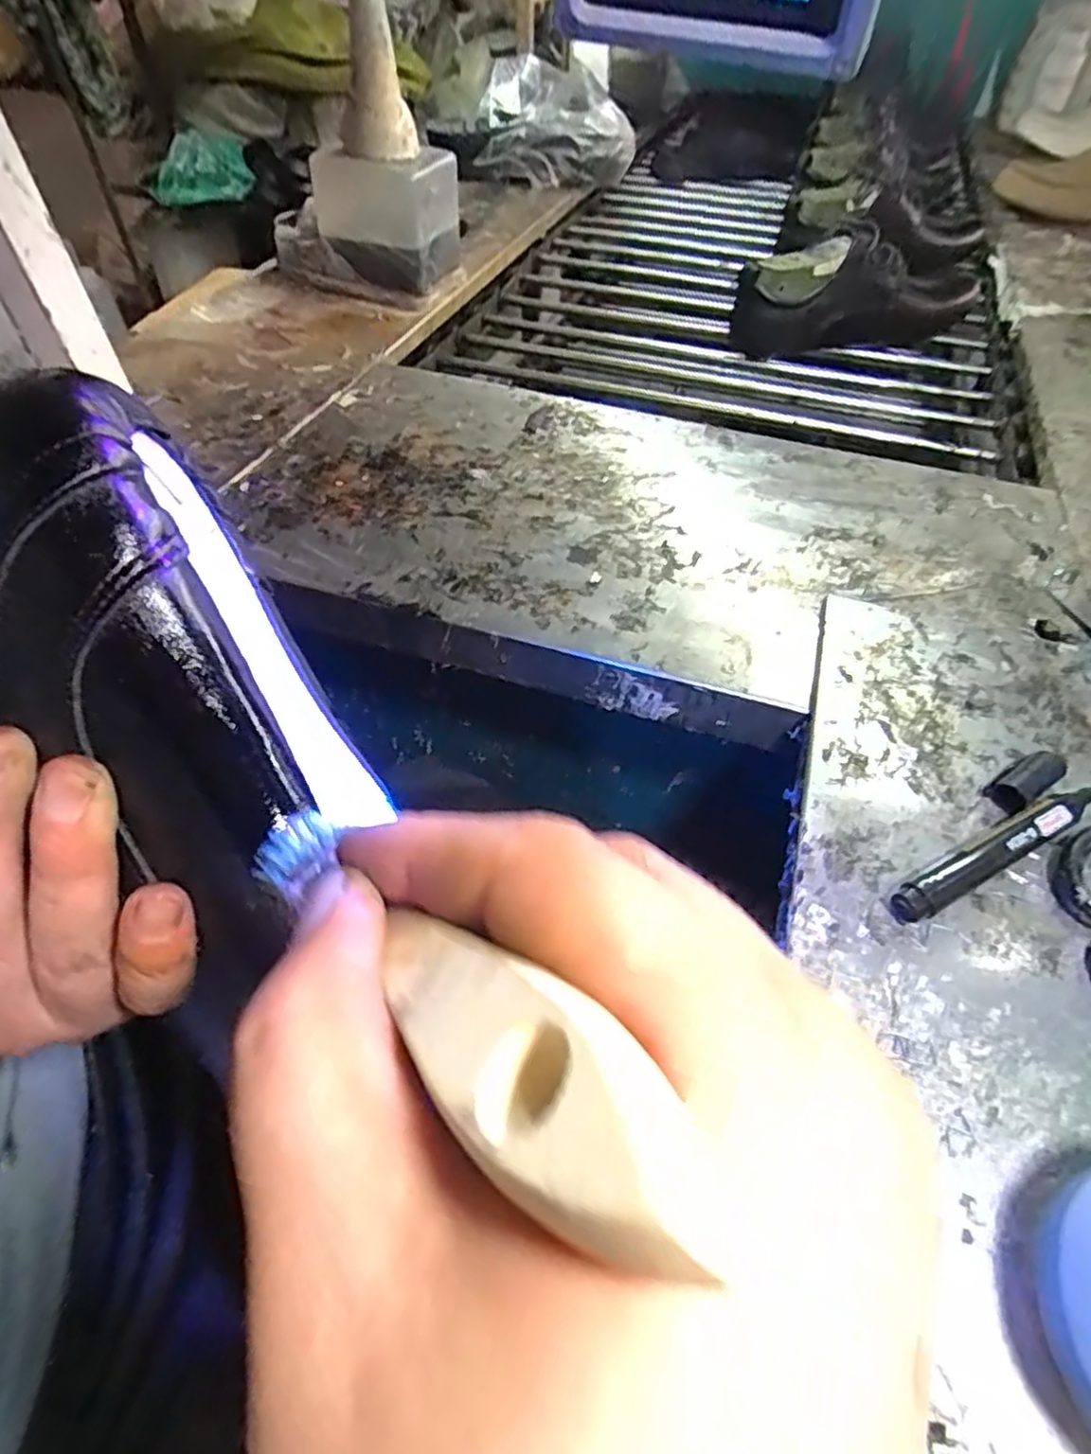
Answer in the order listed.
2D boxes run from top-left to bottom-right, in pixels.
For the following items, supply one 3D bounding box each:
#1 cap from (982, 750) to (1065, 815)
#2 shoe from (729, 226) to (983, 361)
[{"bbox_3d":[0.232,0.026,0.329,0.045,0.013,0.017,-26,56,-20],"label":"cap"},{"bbox_3d":[0.349,-0.467,0.749,0.274,0.104,0.084,0,50,-1],"label":"shoe"}]

